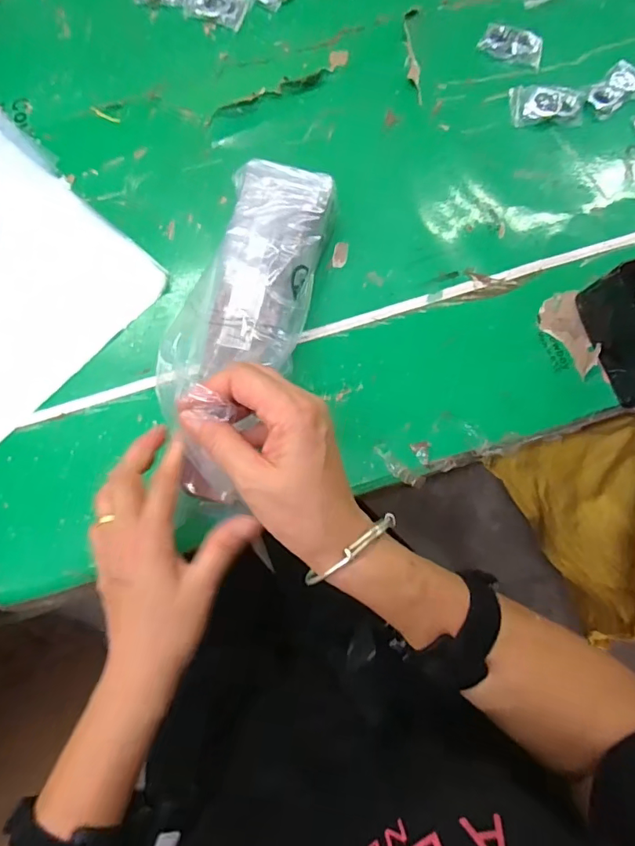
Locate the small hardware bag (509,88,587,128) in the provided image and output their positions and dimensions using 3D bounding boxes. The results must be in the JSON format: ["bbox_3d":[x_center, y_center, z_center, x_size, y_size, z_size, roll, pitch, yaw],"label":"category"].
[{"bbox_3d":[0.239,-0.331,0.506,0.071,0.012,0.042,2,76,1],"label":"small hardware bag"}]

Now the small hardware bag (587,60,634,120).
[{"bbox_3d":[0.313,-0.348,0.508,0.064,0.010,0.046,-31,77,-7],"label":"small hardware bag"}]

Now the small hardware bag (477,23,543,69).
[{"bbox_3d":[0.211,-0.410,0.526,0.066,0.010,0.036,21,77,6],"label":"small hardware bag"}]

